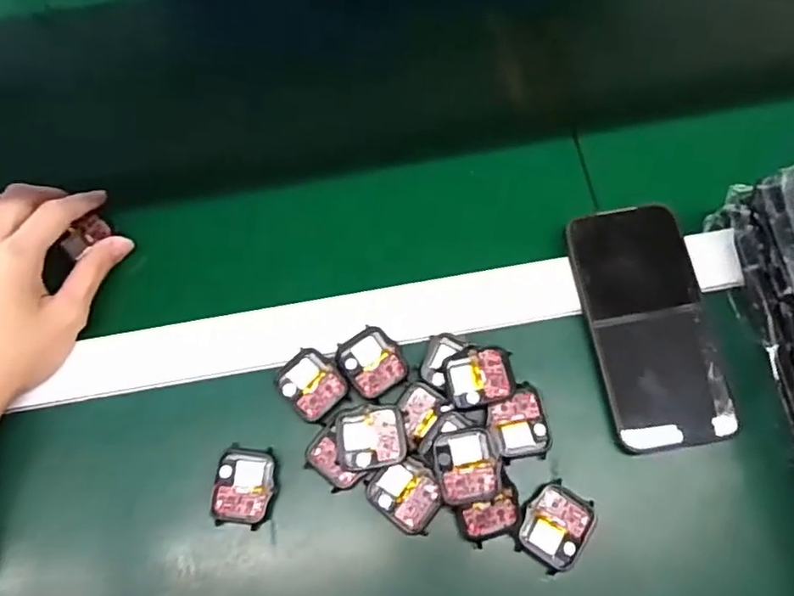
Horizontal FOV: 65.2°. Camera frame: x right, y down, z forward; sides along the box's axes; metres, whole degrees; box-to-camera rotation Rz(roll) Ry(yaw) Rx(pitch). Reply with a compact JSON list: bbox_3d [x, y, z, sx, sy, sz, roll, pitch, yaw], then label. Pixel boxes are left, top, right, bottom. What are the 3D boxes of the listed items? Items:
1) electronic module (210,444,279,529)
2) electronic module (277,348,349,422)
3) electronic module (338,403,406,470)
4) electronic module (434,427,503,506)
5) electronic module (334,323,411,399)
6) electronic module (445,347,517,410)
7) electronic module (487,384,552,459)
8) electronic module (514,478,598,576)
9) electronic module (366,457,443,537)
[{"bbox_3d":[-0.095,0.117,0.388,0.037,0.008,0.047,6,70,5],"label":"electronic module"},{"bbox_3d":[-0.056,0.056,0.407,0.037,0.004,0.044,-42,74,-12],"label":"electronic module"},{"bbox_3d":[-0.016,0.086,0.385,0.042,0.008,0.038,-7,70,0],"label":"electronic module"},{"bbox_3d":[0.043,0.100,0.372,0.038,0.010,0.042,-9,70,-1],"label":"electronic module"},{"bbox_3d":[-0.016,0.041,0.409,0.038,0.004,0.043,-34,72,-10],"label":"electronic module"},{"bbox_3d":[0.053,0.051,0.400,0.043,0.009,0.036,-11,70,-1],"label":"electronic module"},{"bbox_3d":[0.078,0.078,0.395,0.038,0.008,0.044,-3,70,2],"label":"electronic module"},{"bbox_3d":[0.096,0.138,0.374,0.038,0.005,0.047,31,74,13],"label":"electronic module"},{"bbox_3d":[0.007,0.120,0.381,0.042,0.008,0.037,38,76,14],"label":"electronic module"}]

